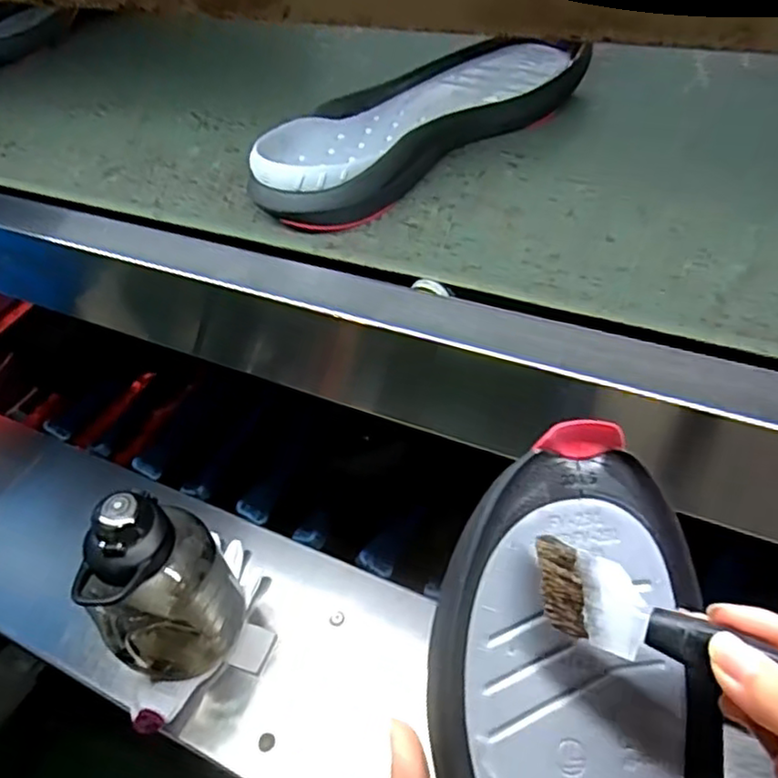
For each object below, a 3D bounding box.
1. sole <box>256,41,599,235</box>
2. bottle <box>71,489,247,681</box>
[{"bbox_3d":[0.022,-0.227,0.557,0.317,0.047,0.121,-36,53,-24],"label":"sole"},{"bbox_3d":[-0.220,0.192,0.649,0.124,0.208,0.098,-30,51,-19],"label":"bottle"}]

